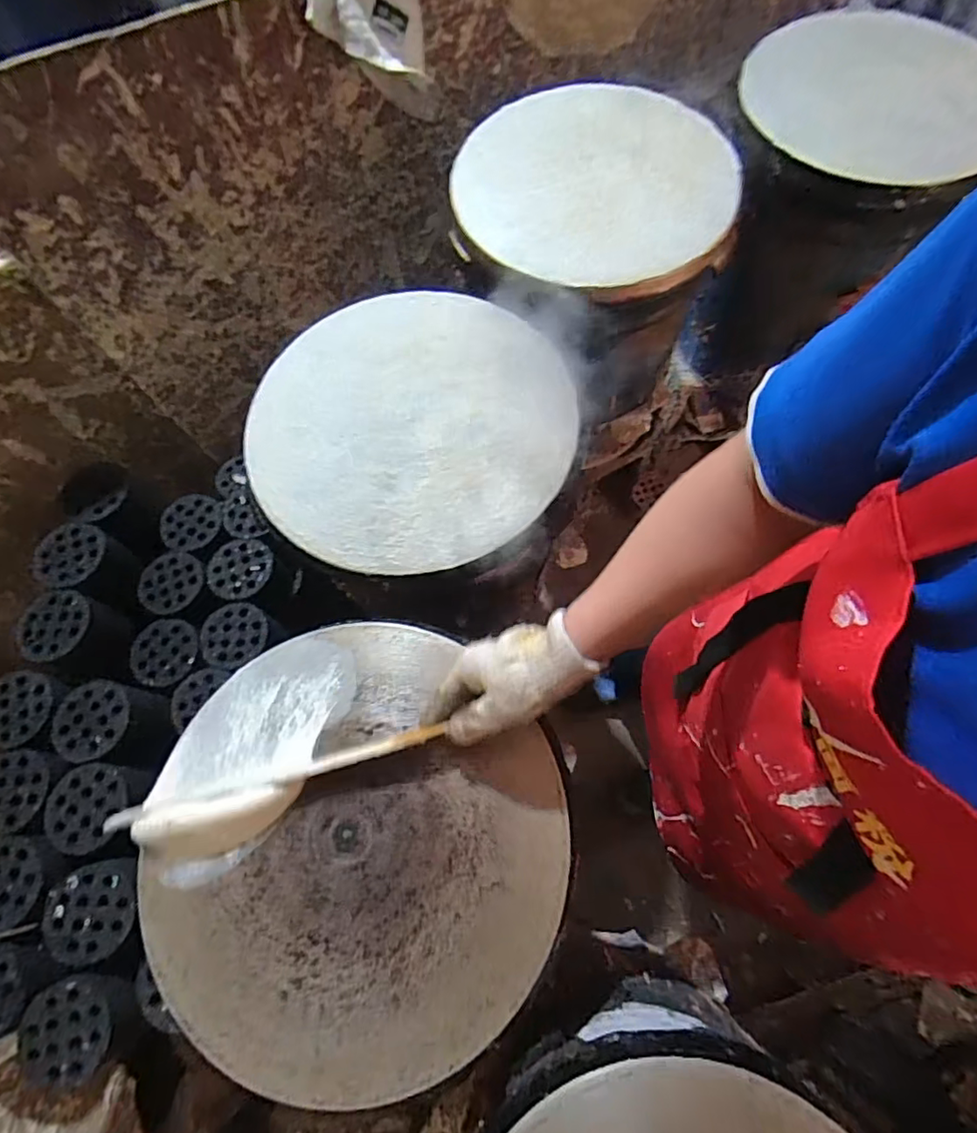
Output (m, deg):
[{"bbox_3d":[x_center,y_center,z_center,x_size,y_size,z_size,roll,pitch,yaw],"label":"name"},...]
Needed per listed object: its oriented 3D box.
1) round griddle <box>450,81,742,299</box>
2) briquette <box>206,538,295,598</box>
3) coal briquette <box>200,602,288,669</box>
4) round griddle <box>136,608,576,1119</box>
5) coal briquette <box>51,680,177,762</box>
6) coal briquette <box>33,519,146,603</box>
[{"bbox_3d":[0.144,-0.529,0.799,0.379,0.050,0.391,-1,69,3],"label":"round griddle"},{"bbox_3d":[-0.379,0.012,0.911,0.098,0.084,0.098,-1,69,3],"label":"briquette"},{"bbox_3d":[-0.371,0.109,0.867,0.100,0.072,0.093,-1,69,3],"label":"coal briquette"},{"bbox_3d":[-0.127,0.241,0.510,0.356,0.023,0.365,-1,69,3],"label":"round griddle"},{"bbox_3d":[-0.485,0.205,0.754,0.116,0.084,0.101,-2,69,2],"label":"coal briquette"},{"bbox_3d":[-0.577,-0.002,0.832,0.114,0.081,0.100,0,69,3],"label":"coal briquette"}]

